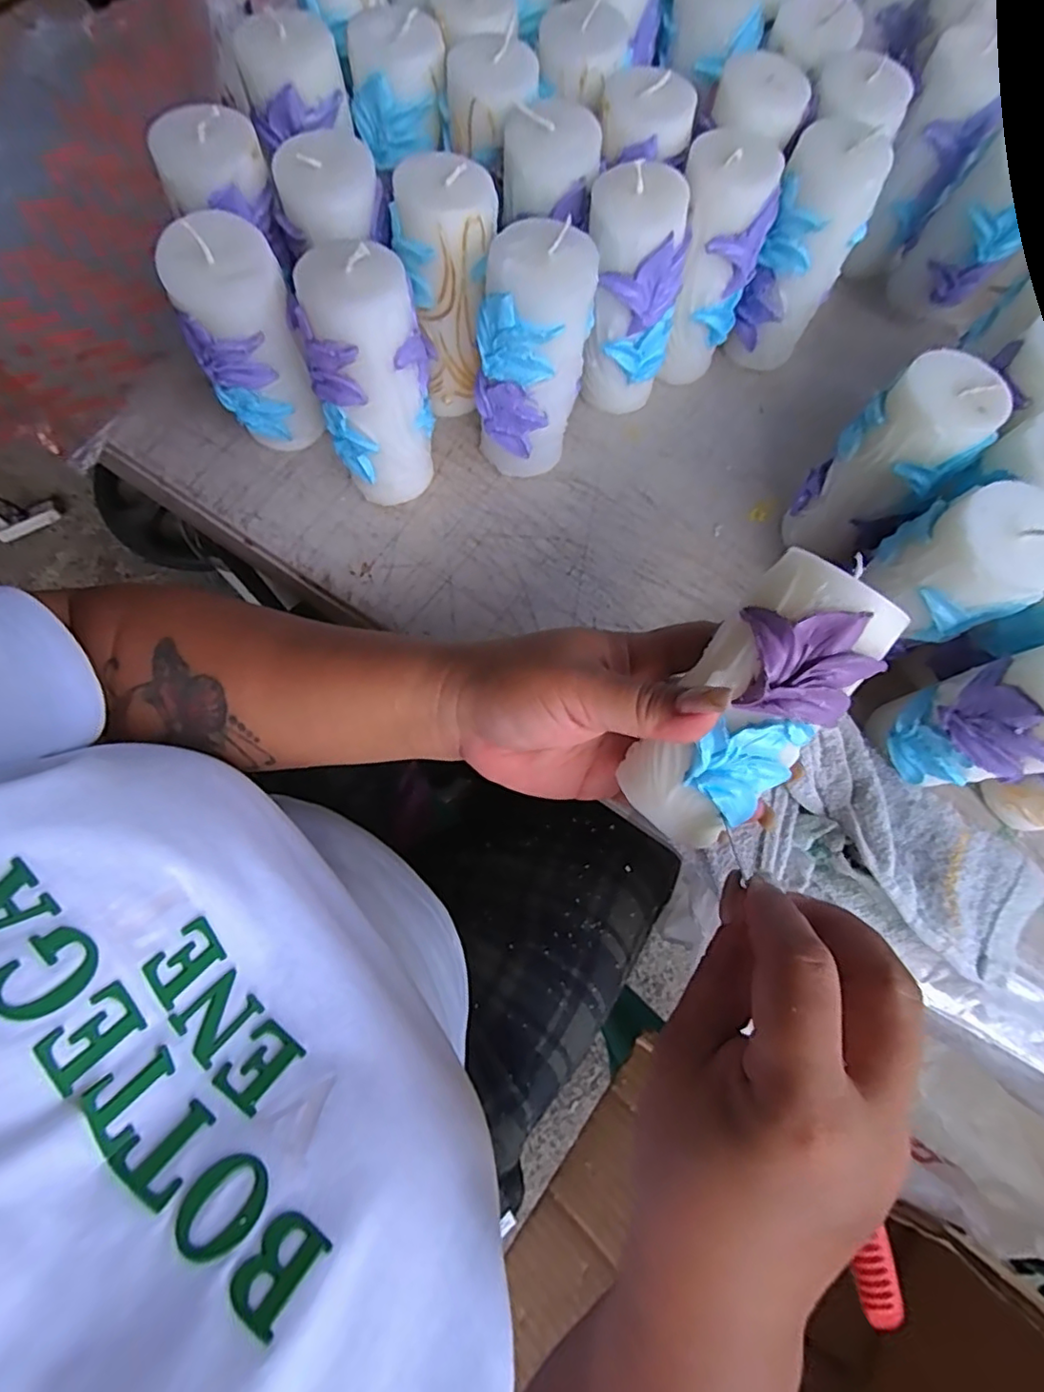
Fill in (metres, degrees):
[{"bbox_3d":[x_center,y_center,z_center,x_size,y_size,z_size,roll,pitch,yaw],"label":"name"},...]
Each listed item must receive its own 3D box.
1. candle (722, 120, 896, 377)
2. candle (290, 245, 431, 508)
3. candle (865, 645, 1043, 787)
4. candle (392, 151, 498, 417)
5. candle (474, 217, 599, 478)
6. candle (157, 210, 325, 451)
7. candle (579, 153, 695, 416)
[{"bbox_3d":[0.156,-0.247,0.328,0.047,0.112,0.046,0,77,-1],"label":"candle"},{"bbox_3d":[-0.073,-0.152,0.289,0.055,0.114,0.056,-20,77,-8],"label":"candle"},{"bbox_3d":[0.209,0.012,0.255,0.049,0.097,0.047,-11,76,-6],"label":"candle"},{"bbox_3d":[-0.037,-0.212,0.307,0.051,0.103,0.053,-14,76,-6],"label":"candle"},{"bbox_3d":[0.004,-0.167,0.297,0.051,0.112,0.049,9,75,0],"label":"candle"},{"bbox_3d":[-0.130,-0.165,0.289,0.050,0.115,0.040,-25,78,-9],"label":"candle"},{"bbox_3d":[0.057,-0.211,0.311,0.049,0.108,0.040,4,75,-2],"label":"candle"}]

